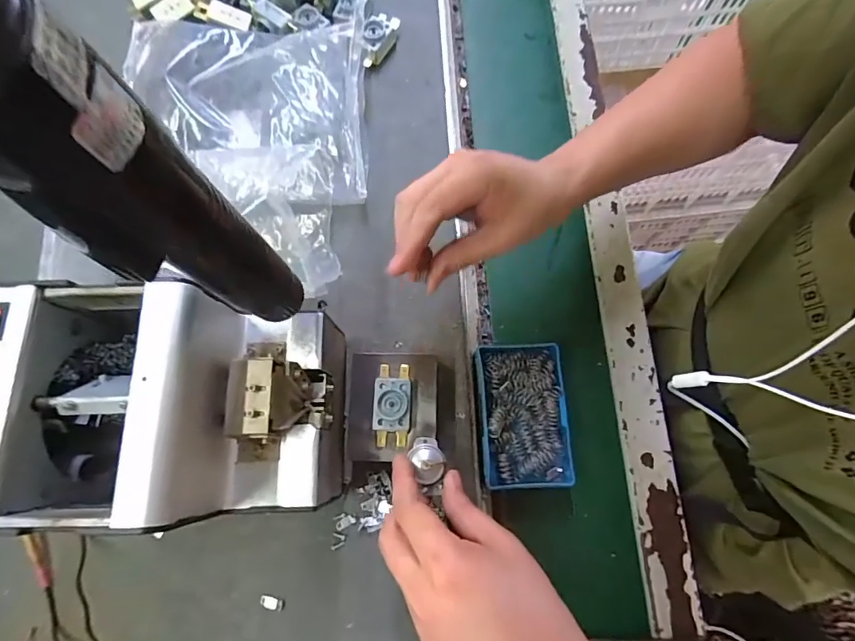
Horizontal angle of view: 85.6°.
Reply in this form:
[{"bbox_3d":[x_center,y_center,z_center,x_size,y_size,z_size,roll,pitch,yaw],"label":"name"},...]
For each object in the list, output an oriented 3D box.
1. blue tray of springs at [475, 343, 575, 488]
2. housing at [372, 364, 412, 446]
[{"bbox_3d":[0.078,0.078,0.385,0.069,0.027,0.112,-3,74,-1],"label":"blue tray of springs"},{"bbox_3d":[-0.026,0.062,0.344,0.027,0.012,0.059,3,77,-4],"label":"housing"}]

